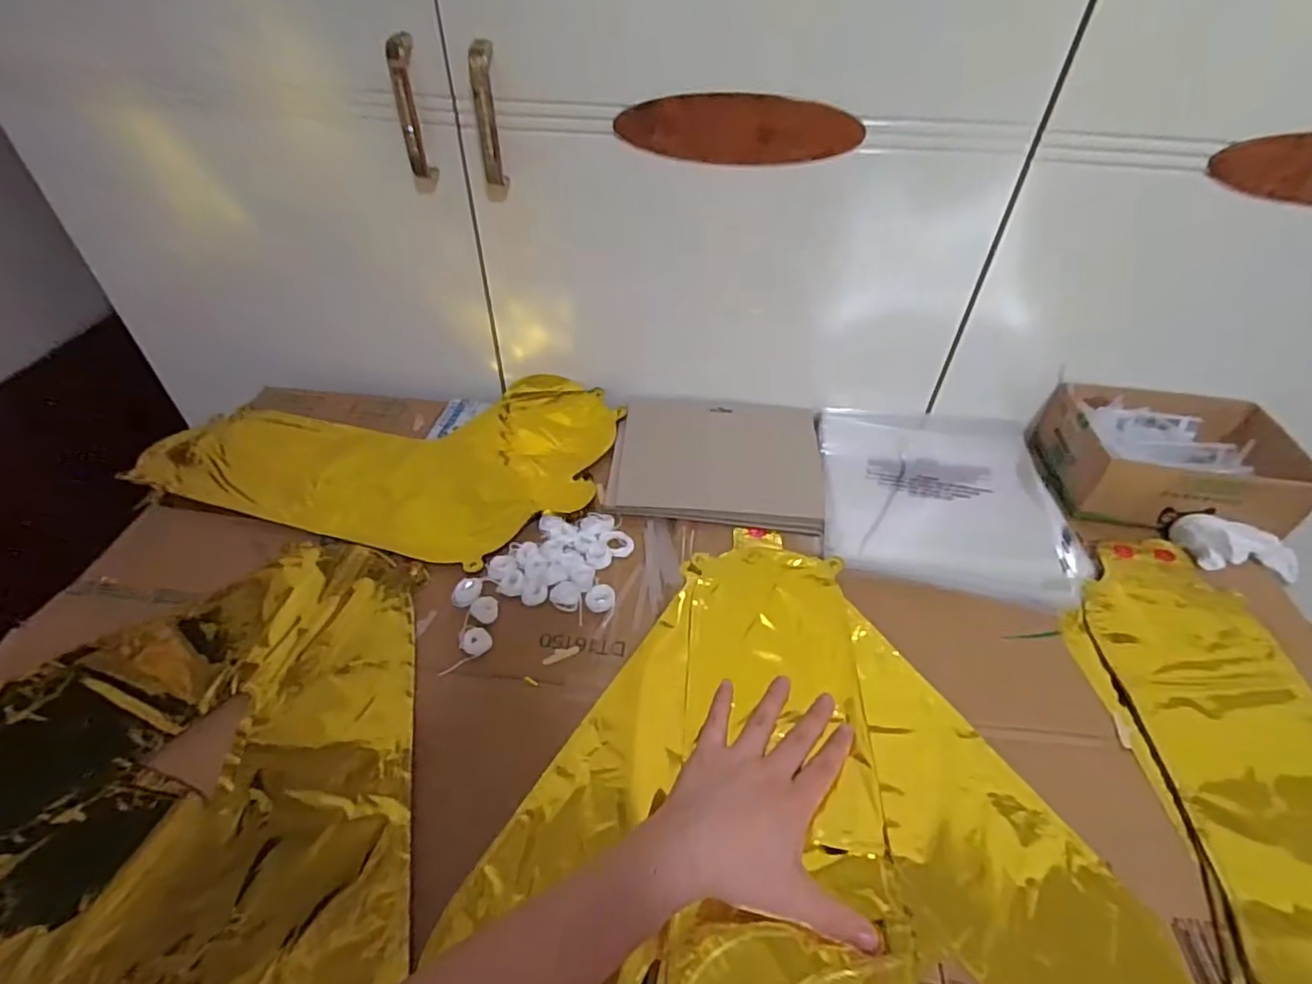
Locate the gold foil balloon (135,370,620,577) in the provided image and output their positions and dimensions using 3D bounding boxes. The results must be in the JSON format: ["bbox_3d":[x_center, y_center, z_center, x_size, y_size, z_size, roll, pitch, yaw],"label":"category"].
[{"bbox_3d":[-0.254,-0.051,0.623,0.401,0.023,0.265,12,45,11],"label":"gold foil balloon"}]

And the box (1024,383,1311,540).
[{"bbox_3d":[0.477,-0.035,0.587,0.189,0.060,0.144,7,44,5],"label":"box"}]

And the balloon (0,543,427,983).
[{"bbox_3d":[-0.340,0.175,0.371,0.370,0.011,0.305,-8,45,-10],"label":"balloon"}]

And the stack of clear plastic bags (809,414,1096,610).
[{"bbox_3d":[0.266,-0.002,0.581,0.214,0.023,0.211,9,44,7],"label":"stack of clear plastic bags"}]

